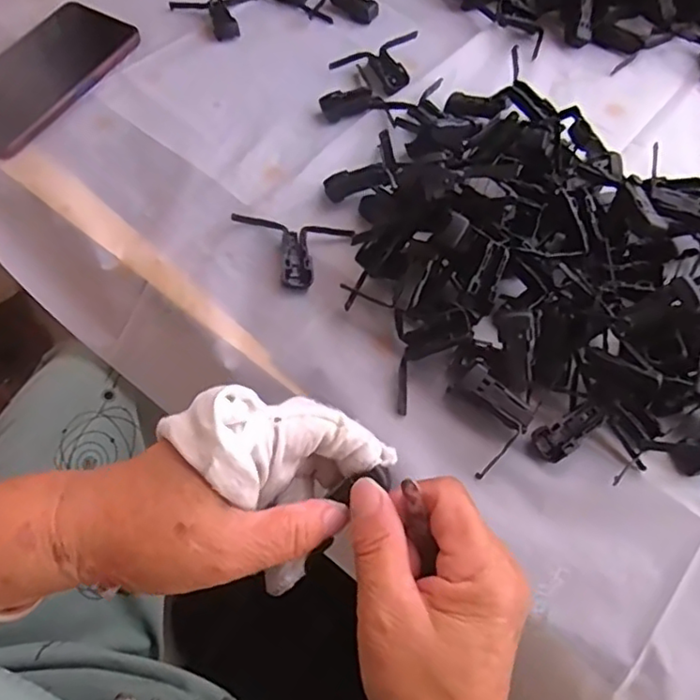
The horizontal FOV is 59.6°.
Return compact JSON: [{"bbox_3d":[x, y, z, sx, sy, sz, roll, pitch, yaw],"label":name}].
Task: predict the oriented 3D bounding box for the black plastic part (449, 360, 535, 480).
[{"bbox_3d":[0.075,0.039,0.360,0.043,0.025,0.050,-39,70,-21],"label":"black plastic part"}]

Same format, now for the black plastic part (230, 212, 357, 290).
[{"bbox_3d":[-0.040,-0.067,0.417,0.081,0.014,0.049,3,62,-2],"label":"black plastic part"}]

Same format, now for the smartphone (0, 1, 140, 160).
[{"bbox_3d":[-0.248,-0.224,0.491,0.082,0.007,0.166,28,64,12],"label":"smartphone"}]

